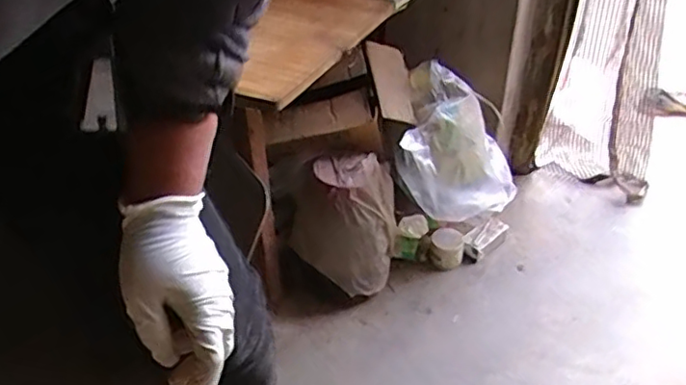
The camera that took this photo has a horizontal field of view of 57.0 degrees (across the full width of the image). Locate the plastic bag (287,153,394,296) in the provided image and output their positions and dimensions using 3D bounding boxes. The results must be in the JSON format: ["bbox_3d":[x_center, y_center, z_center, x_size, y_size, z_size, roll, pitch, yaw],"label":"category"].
[{"bbox_3d":[0.003,0.071,1.204,0.205,0.289,0.121,0,38,0],"label":"plastic bag"}]

